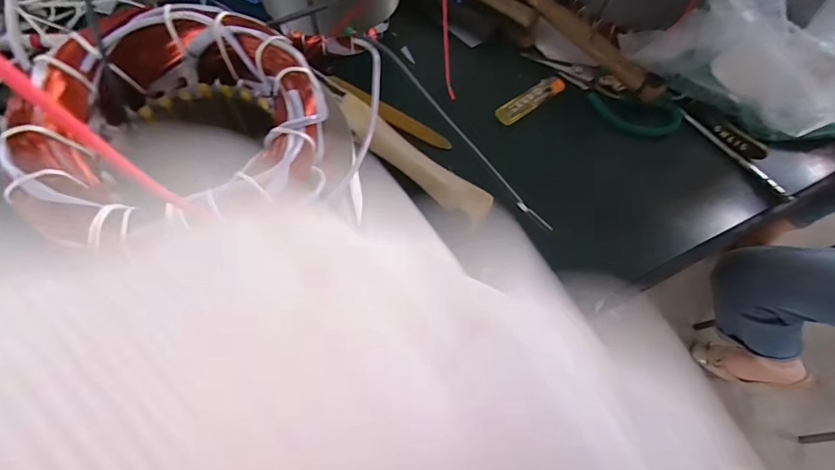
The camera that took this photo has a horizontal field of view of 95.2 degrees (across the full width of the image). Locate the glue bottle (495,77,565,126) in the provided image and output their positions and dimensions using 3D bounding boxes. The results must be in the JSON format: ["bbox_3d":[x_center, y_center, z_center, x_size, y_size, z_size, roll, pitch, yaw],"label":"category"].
[{"bbox_3d":[0.124,-0.148,0.419,0.091,0.013,0.023,-33,70,-17],"label":"glue bottle"}]

